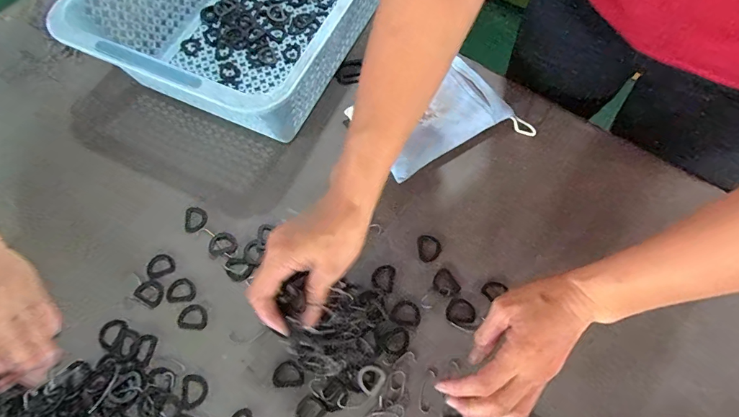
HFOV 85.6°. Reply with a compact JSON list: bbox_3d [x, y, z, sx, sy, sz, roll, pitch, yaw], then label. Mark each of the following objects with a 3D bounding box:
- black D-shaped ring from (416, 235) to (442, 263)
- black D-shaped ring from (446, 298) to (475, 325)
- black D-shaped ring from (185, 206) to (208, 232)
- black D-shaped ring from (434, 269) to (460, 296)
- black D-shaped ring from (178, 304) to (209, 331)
[{"bbox_3d":[0.063,0.042,0.422,0.025,0.004,0.029,-7,66,-1],"label":"black D-shaped ring"},{"bbox_3d":[0.091,0.102,0.394,0.028,0.004,0.025,22,69,11],"label":"black D-shaped ring"},{"bbox_3d":[-0.194,0.012,0.446,0.024,0.004,0.031,-6,66,-1],"label":"black D-shaped ring"},{"bbox_3d":[0.077,0.076,0.407,0.023,0.004,0.028,-29,69,-11],"label":"black D-shaped ring"},{"bbox_3d":[-0.179,0.109,0.404,0.030,0.004,0.025,6,67,4],"label":"black D-shaped ring"}]

